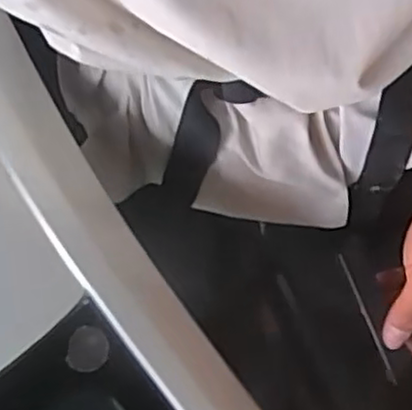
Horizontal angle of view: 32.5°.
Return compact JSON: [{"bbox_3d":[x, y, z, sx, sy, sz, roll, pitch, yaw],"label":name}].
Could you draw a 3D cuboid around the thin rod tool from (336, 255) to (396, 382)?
[{"bbox_3d":[0.112,0.079,0.493,0.005,0.006,0.094,-20,77,-6],"label":"thin rod tool"}]

